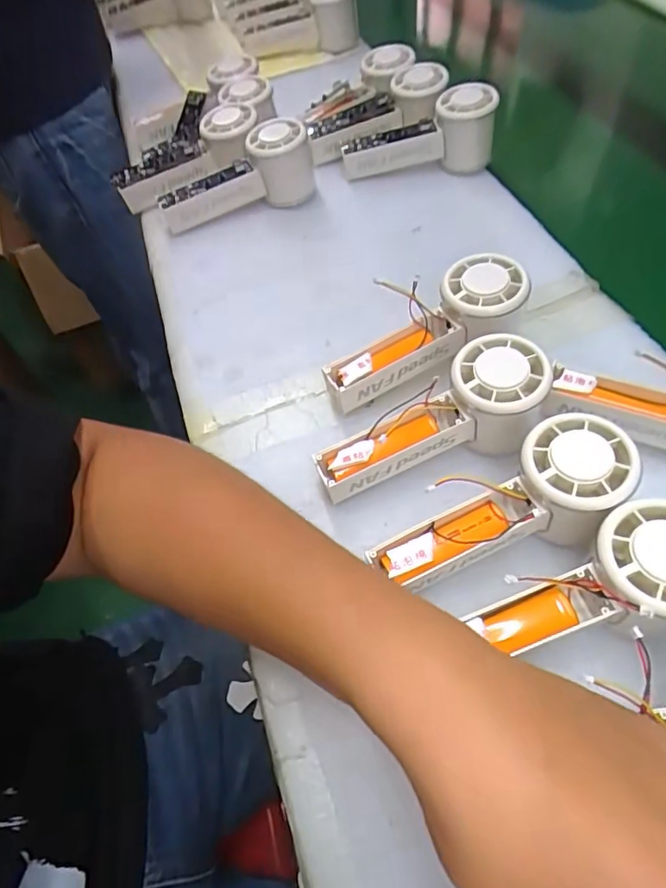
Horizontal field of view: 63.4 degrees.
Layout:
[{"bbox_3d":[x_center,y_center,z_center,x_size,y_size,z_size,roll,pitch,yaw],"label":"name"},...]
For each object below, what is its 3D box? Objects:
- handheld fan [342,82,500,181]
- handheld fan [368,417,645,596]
[{"bbox_3d":[0.083,-0.308,0.532,0.148,0.056,0.055,-5,56,1],"label":"handheld fan"},{"bbox_3d":[0.095,0.040,0.302,0.145,0.048,0.055,-27,57,3],"label":"handheld fan"}]

